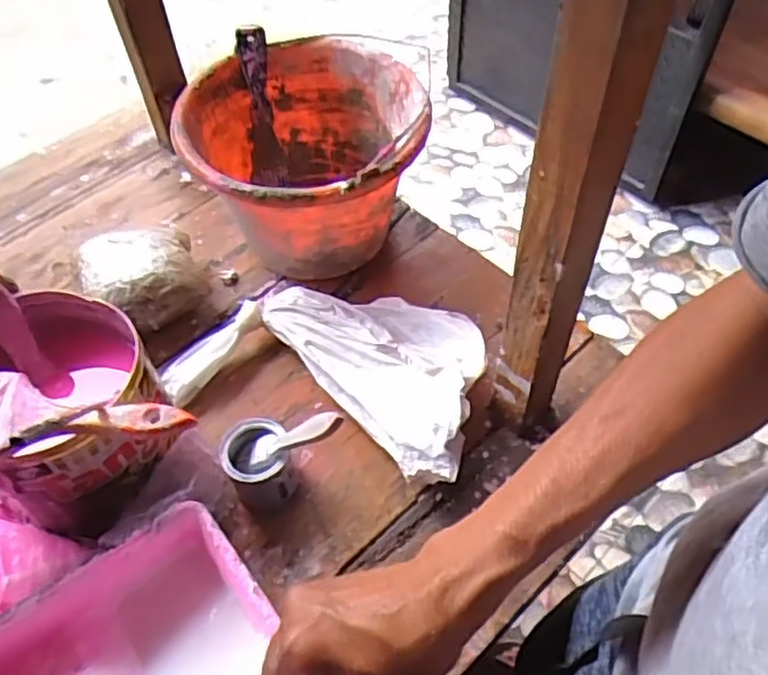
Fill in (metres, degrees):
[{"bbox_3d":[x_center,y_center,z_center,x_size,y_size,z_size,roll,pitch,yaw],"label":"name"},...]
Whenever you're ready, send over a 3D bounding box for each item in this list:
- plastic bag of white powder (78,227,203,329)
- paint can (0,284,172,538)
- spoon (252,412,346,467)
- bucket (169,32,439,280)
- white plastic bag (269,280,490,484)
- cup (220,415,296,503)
[{"bbox_3d":[-0.240,-0.055,0.700,0.107,0.079,0.094,-19,56,-11],"label":"plastic bag of white powder"},{"bbox_3d":[-0.230,0.061,0.550,0.137,0.176,0.150,-1,54,2],"label":"paint can"},{"bbox_3d":[-0.074,0.079,0.544,0.011,0.123,0.020,34,52,-25],"label":"spoon"},{"bbox_3d":[-0.076,-0.172,0.721,0.228,0.169,0.230,-1,54,2],"label":"bucket"},{"bbox_3d":[0.006,0.016,0.654,0.136,0.059,0.253,-33,60,-19],"label":"white plastic bag"},{"bbox_3d":[-0.106,0.107,0.587,0.052,0.068,0.055,-1,54,2],"label":"cup"}]

